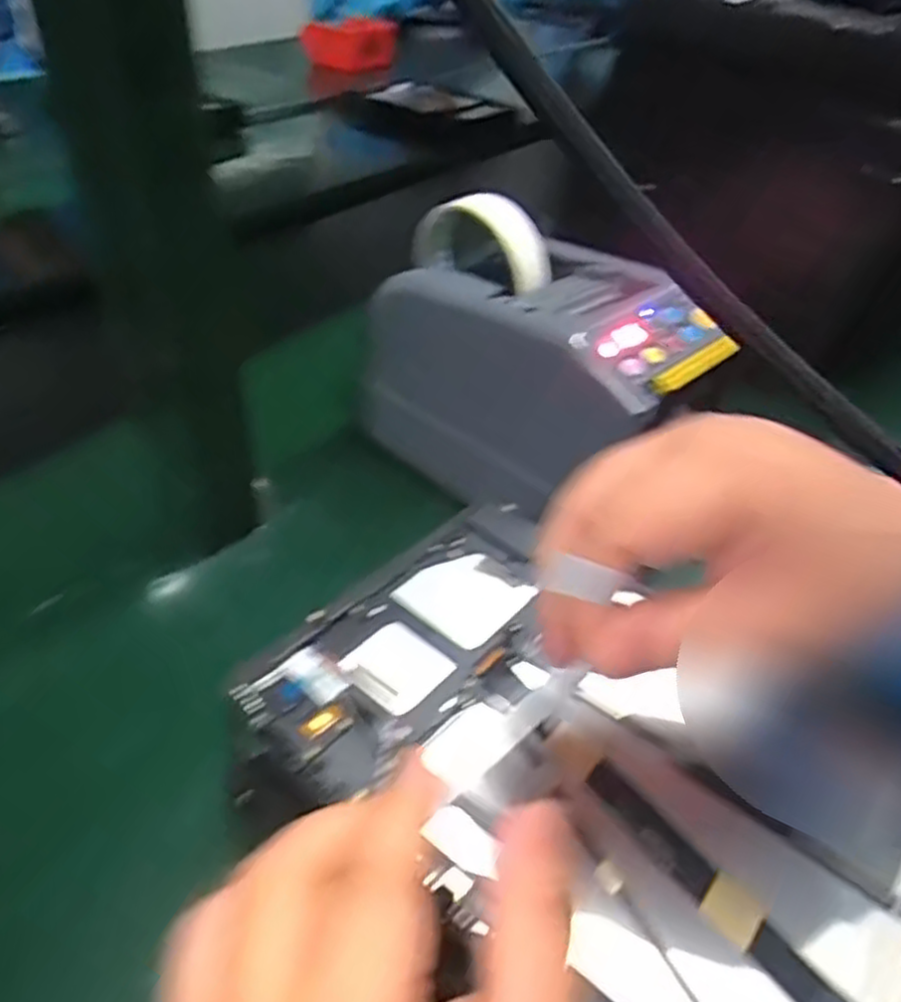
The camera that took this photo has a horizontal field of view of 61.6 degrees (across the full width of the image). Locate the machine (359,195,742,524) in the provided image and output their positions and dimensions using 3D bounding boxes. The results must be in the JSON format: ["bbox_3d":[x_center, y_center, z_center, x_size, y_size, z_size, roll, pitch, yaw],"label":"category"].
[{"bbox_3d":[0.046,-0.071,0.428,0.110,0.144,0.203,-30,52,-32],"label":"machine"}]

